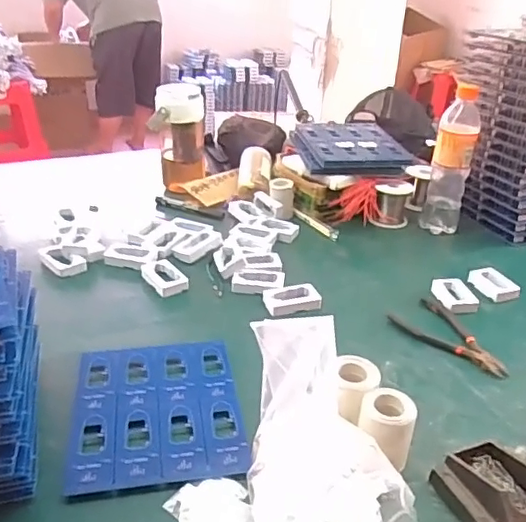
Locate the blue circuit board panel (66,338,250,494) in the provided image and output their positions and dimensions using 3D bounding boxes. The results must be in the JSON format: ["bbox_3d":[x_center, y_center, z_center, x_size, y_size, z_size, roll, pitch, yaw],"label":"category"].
[{"bbox_3d":[-0.106,0.147,0.585,0.163,0.005,0.189,-3,31,-10],"label":"blue circuit board panel"}]

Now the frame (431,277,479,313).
[{"bbox_3d":[0.263,0.047,0.787,0.053,0.013,0.069,-2,31,-4],"label":"frame"}]

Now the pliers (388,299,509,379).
[{"bbox_3d":[0.229,0.094,0.708,0.083,0.014,0.155,-15,34,-24],"label":"pliers"}]

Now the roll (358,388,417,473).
[{"bbox_3d":[0.114,0.158,0.528,0.050,0.064,0.048,0,31,0],"label":"roll"}]

